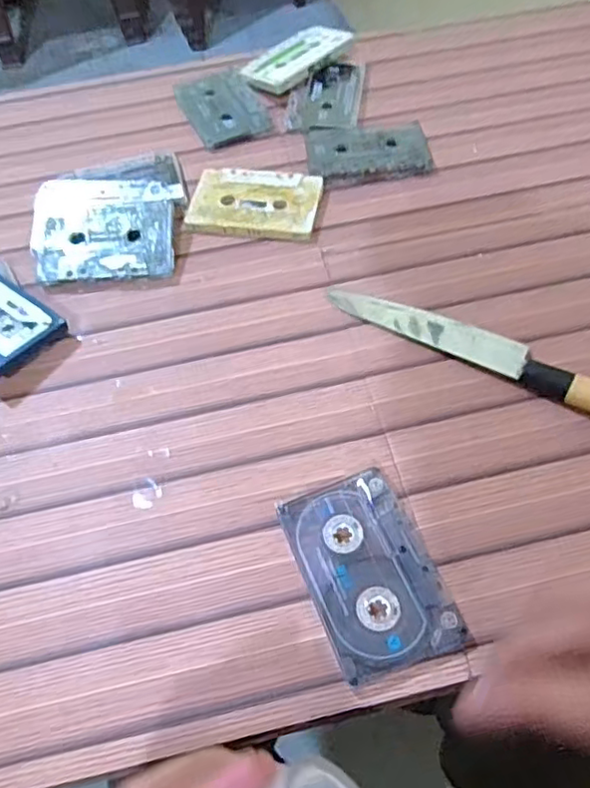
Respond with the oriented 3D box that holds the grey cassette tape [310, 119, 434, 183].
[{"bbox_3d":[0.060,-0.207,0.517,0.098,0.013,0.068,-6,56,0],"label":"grey cassette tape"}]

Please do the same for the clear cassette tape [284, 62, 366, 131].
[{"bbox_3d":[0.029,-0.273,0.561,0.063,0.009,0.095,6,57,7],"label":"clear cassette tape"}]

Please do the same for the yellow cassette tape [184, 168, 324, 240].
[{"bbox_3d":[-0.031,-0.151,0.488,0.099,0.012,0.067,4,57,6],"label":"yellow cassette tape"}]

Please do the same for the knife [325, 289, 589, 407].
[{"bbox_3d":[0.131,-0.026,0.387,0.243,0.021,0.024,26,62,19],"label":"knife"}]

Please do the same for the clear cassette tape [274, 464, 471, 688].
[{"bbox_3d":[0.037,0.091,0.322,0.063,0.012,0.101,-20,58,-10],"label":"clear cassette tape"}]

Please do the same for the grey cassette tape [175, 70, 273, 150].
[{"bbox_3d":[-0.067,-0.263,0.562,0.064,0.011,0.100,-22,58,-11],"label":"grey cassette tape"}]

